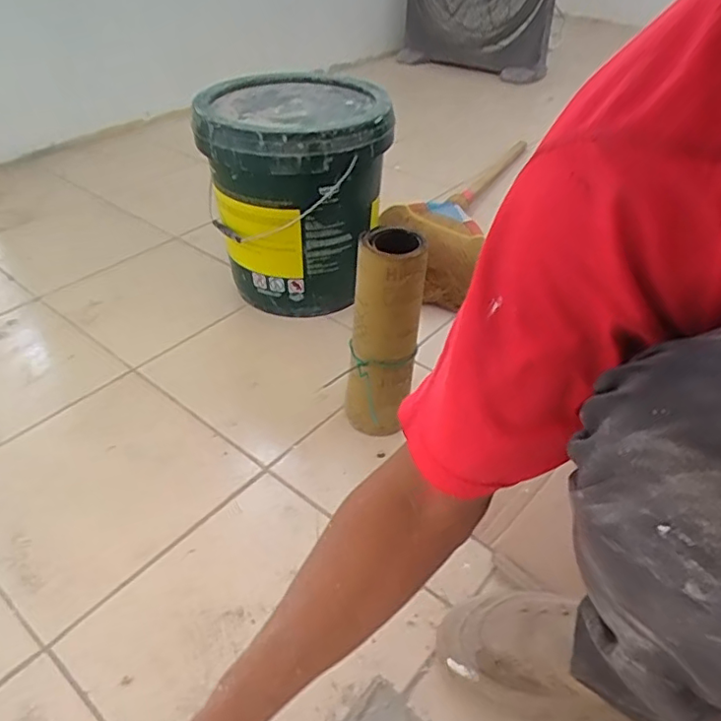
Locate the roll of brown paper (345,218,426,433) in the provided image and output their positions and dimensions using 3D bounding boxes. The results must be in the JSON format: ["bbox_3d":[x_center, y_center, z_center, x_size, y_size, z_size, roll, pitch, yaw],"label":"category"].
[{"bbox_3d":[0.029,-0.014,0.727,0.079,0.303,0.074,3,45,-3],"label":"roll of brown paper"}]

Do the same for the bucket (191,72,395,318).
[{"bbox_3d":[-0.115,-0.280,0.972,0.265,0.329,0.270,3,45,-3],"label":"bucket"}]

